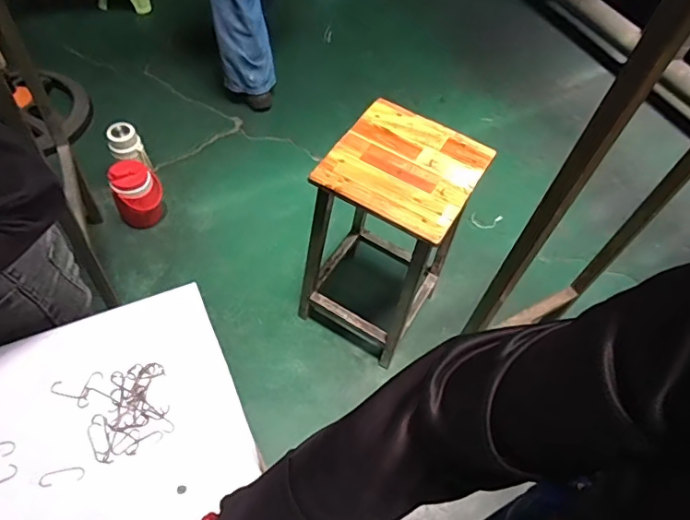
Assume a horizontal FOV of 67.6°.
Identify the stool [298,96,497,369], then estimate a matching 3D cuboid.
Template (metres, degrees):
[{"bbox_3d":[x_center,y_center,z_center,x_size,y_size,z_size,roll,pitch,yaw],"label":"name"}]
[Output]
[{"bbox_3d":[0.097,-0.053,1.290,0.314,0.557,0.295,28,58,14],"label":"stool"}]

